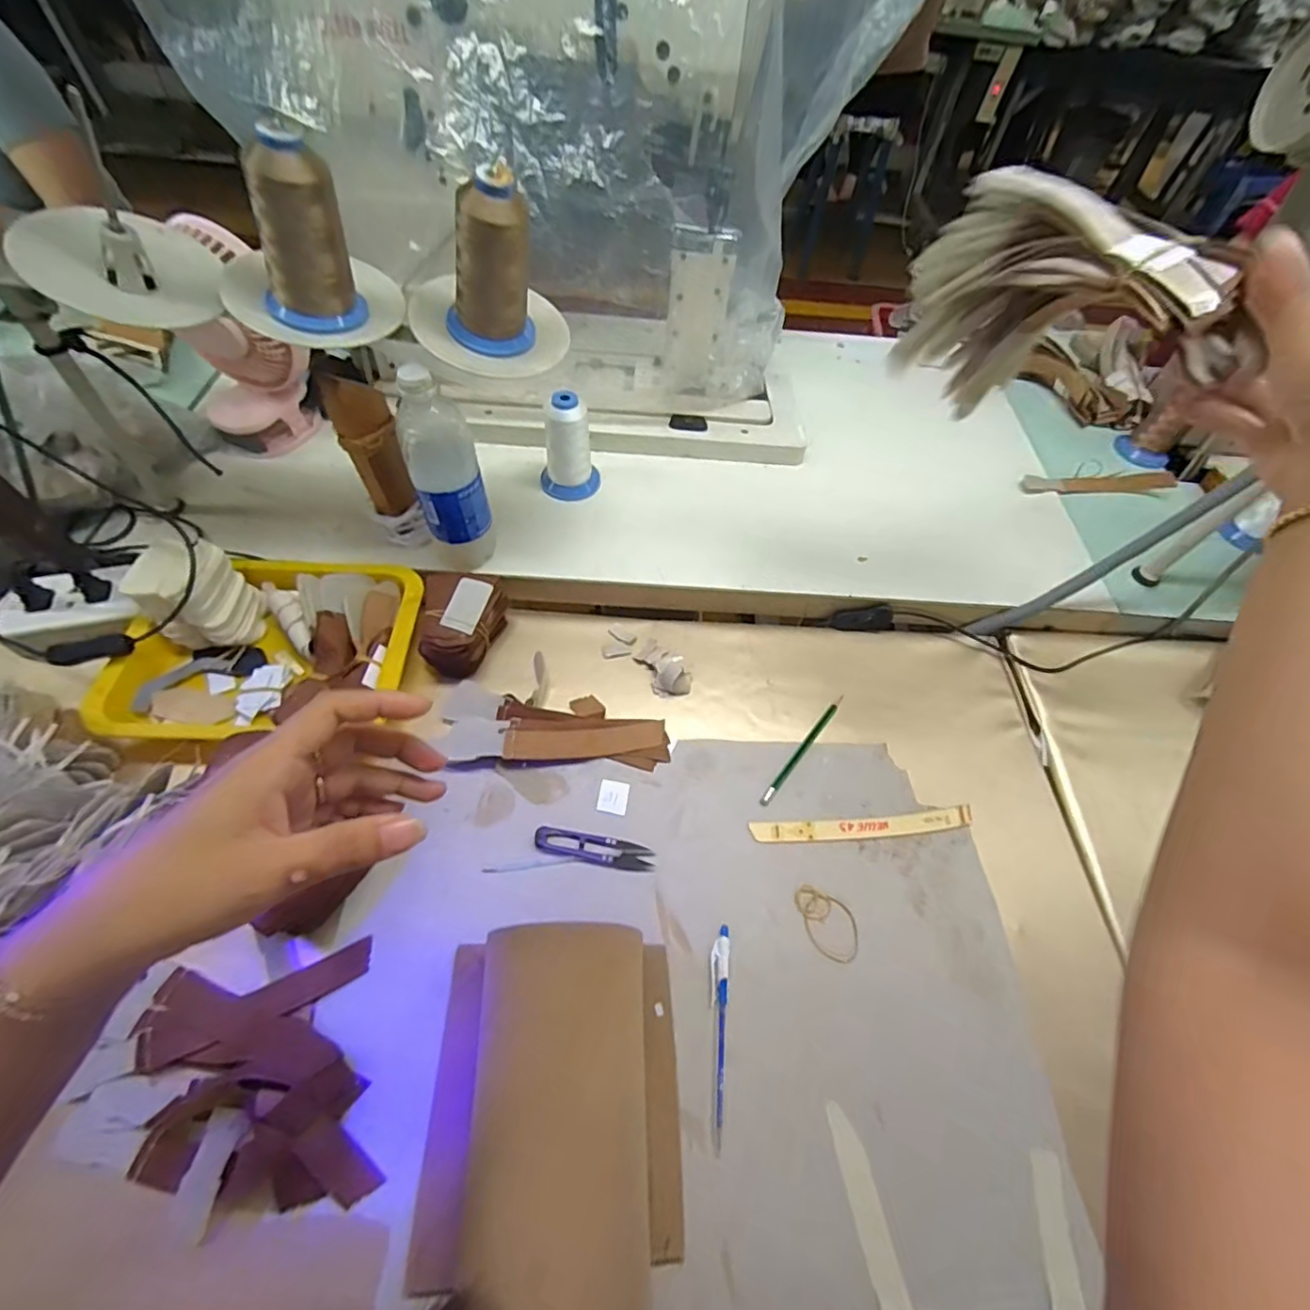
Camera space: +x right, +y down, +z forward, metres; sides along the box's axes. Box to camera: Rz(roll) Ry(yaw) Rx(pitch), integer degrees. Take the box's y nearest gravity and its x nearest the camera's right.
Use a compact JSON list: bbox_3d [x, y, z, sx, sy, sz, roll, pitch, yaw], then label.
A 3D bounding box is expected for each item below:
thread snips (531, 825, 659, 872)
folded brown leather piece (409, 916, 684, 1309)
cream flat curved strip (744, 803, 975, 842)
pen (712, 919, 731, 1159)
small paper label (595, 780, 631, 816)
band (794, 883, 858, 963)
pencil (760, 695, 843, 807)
[{"bbox_3d":[-0.051,0.166,0.483,0.102,0.008,0.024,9,58,1],"label":"thread snips"},{"bbox_3d":[-0.064,0.274,0.341,0.164,0.137,0.171,0,58,-5],"label":"folded brown leather piece"},{"bbox_3d":[0.190,0.154,0.509,0.206,0.004,0.021,-3,58,-7],"label":"cream flat curved strip"},{"bbox_3d":[0.048,0.278,0.420,0.013,0.006,0.137,7,58,-1],"label":"pen"},{"bbox_3d":[-0.038,0.128,0.511,0.026,0.004,0.029,11,58,2],"label":"small paper label"},{"bbox_3d":[0.144,0.220,0.467,0.041,0.004,0.063,-14,60,-13],"label":"band"},{"bbox_3d":[0.144,0.087,0.545,0.010,0.012,0.144,37,62,17],"label":"pencil"}]

